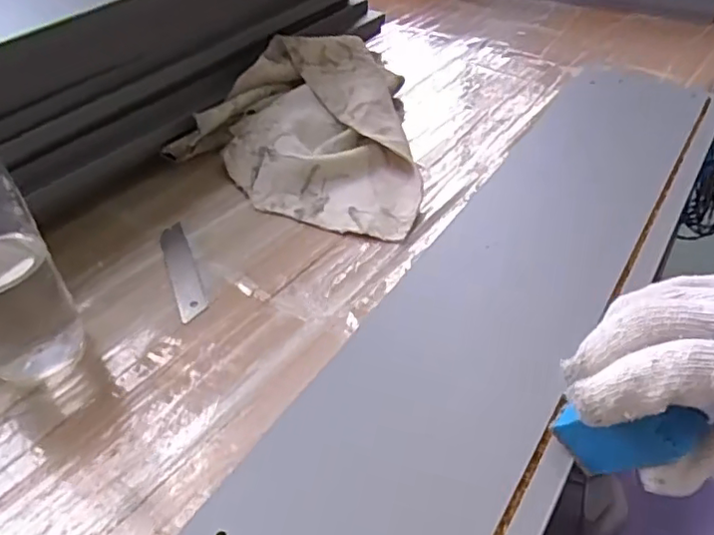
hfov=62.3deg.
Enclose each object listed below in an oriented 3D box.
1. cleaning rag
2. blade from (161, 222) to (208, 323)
[{"bbox_3d":[-0.025,-0.129,0.500,0.211,0.055,0.227,13,43,19],"label":"cleaning rag"},{"bbox_3d":[-0.119,-0.001,0.399,0.018,0.004,0.098,-18,42,-15],"label":"blade"}]

